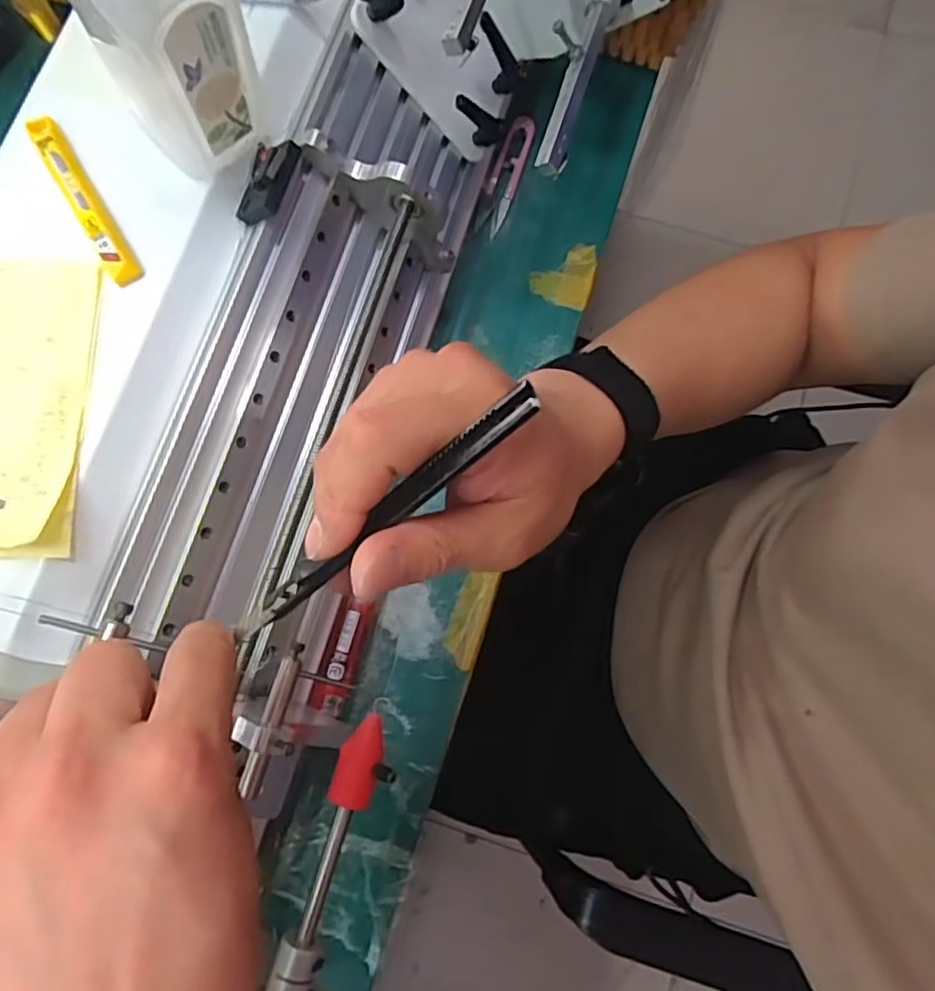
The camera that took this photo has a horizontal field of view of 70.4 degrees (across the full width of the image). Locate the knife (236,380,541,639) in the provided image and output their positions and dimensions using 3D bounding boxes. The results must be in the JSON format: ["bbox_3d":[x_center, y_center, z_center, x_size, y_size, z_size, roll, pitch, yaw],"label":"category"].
[{"bbox_3d":[-0.034,0.011,0.219,0.145,0.013,0.012,-38,78,27],"label":"knife"}]

